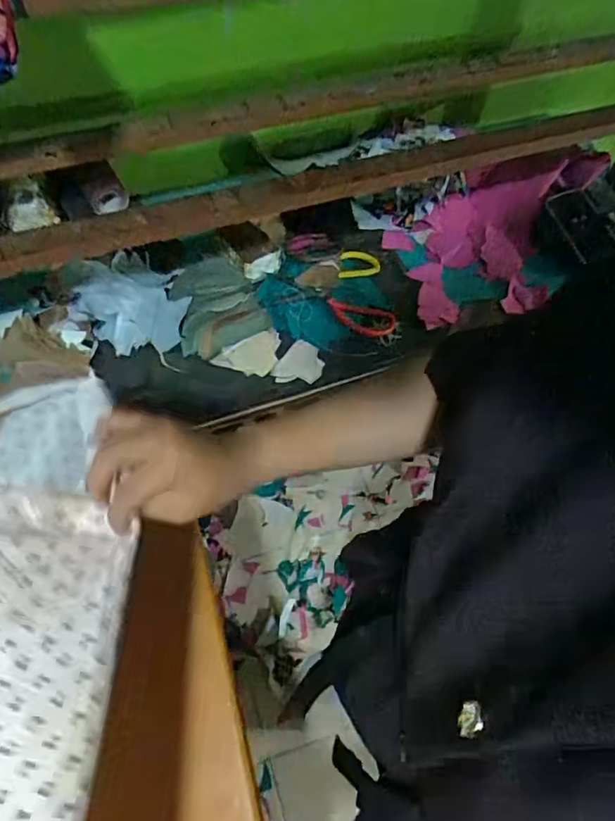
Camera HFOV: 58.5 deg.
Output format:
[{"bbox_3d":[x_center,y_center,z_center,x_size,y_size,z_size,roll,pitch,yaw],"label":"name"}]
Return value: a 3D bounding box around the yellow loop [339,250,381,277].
[{"bbox_3d":[0.086,-0.234,0.892,0.066,0.022,0.069,7,64,0],"label":"yellow loop"}]

